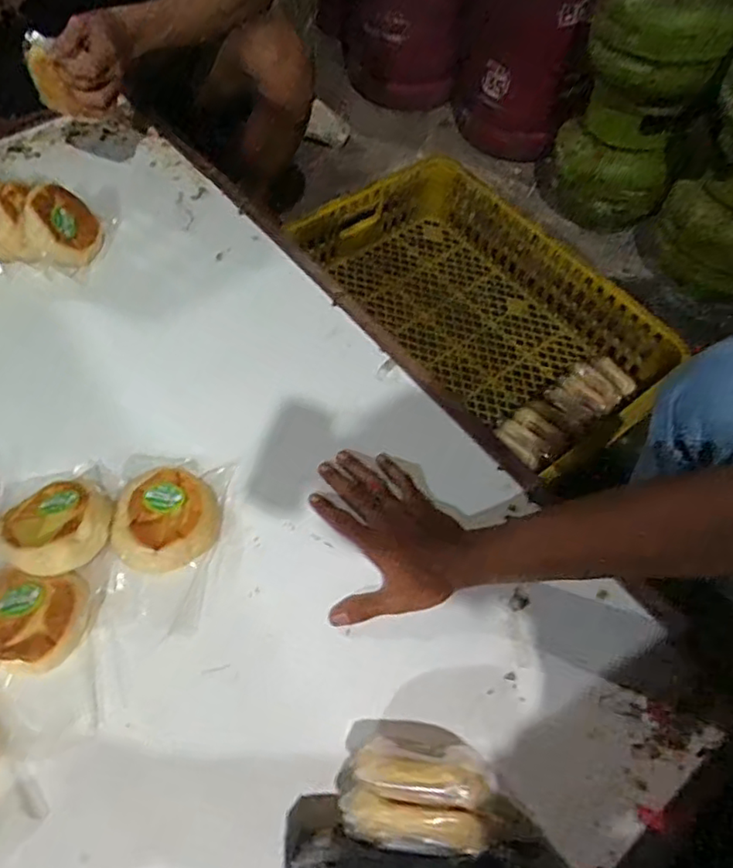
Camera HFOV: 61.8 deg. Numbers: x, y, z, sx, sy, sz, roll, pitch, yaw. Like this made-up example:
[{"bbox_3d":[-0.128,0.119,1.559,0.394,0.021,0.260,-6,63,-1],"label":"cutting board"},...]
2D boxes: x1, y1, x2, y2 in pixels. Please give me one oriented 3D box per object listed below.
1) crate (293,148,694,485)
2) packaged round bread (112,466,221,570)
[{"bbox_3d":[0.202,-0.235,1.086,0.342,0.145,0.623,-31,65,-19],"label":"crate"},{"bbox_3d":[-0.194,0.080,0.595,0.095,0.029,0.098,1,59,-2],"label":"packaged round bread"}]

